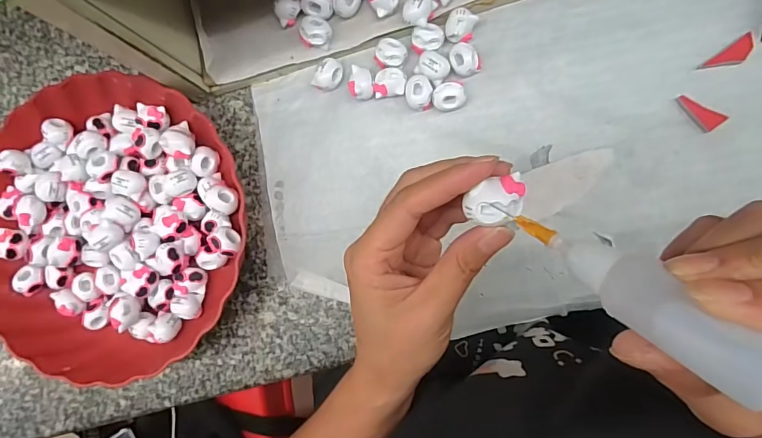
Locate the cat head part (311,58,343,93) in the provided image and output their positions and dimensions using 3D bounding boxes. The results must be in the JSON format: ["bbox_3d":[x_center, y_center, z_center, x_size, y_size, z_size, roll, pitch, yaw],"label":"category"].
[{"bbox_3d":[-0.042,-0.117,0.372,0.019,0.019,0.026,26,93,9],"label":"cat head part"}]

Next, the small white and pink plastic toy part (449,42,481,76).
[{"bbox_3d":[0.065,-0.122,0.354,0.020,0.020,0.025,-37,84,6],"label":"small white and pink plastic toy part"}]

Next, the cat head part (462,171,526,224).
[{"bbox_3d":[0.049,-0.007,0.192,0.026,0.011,0.017,-18,86,8],"label":"cat head part"}]

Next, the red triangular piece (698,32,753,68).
[{"bbox_3d":[0.251,-0.117,0.326,0.038,0.004,0.014,-37,84,6],"label":"red triangular piece"}]

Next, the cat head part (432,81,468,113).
[{"bbox_3d":[0.053,-0.096,0.356,0.025,0.015,0.026,-9,87,9],"label":"cat head part"}]

